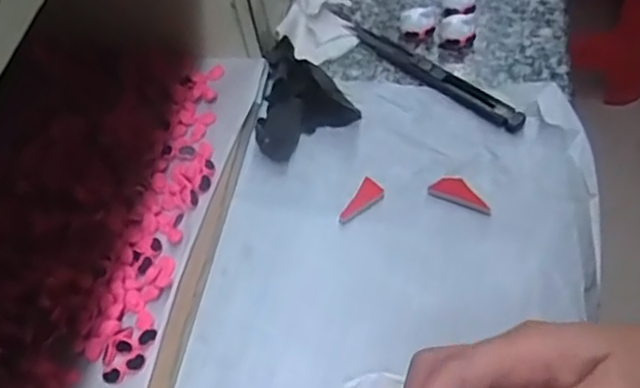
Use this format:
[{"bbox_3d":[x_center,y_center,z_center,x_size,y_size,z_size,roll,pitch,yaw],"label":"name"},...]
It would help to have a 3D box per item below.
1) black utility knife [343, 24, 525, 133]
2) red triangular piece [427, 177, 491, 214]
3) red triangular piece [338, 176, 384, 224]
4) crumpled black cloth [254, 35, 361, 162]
[{"bbox_3d":[0.074,-0.083,0.460,0.147,0.009,0.018,38,66,25],"label":"black utility knife"},{"bbox_3d":[0.085,-0.001,0.404,0.038,0.004,0.017,26,62,19],"label":"red triangular piece"},{"bbox_3d":[0.025,0.006,0.409,0.014,0.007,0.033,29,62,20],"label":"red triangular piece"},{"bbox_3d":[-0.020,-0.068,0.440,0.062,0.037,0.074,-21,58,-10],"label":"crumpled black cloth"}]

